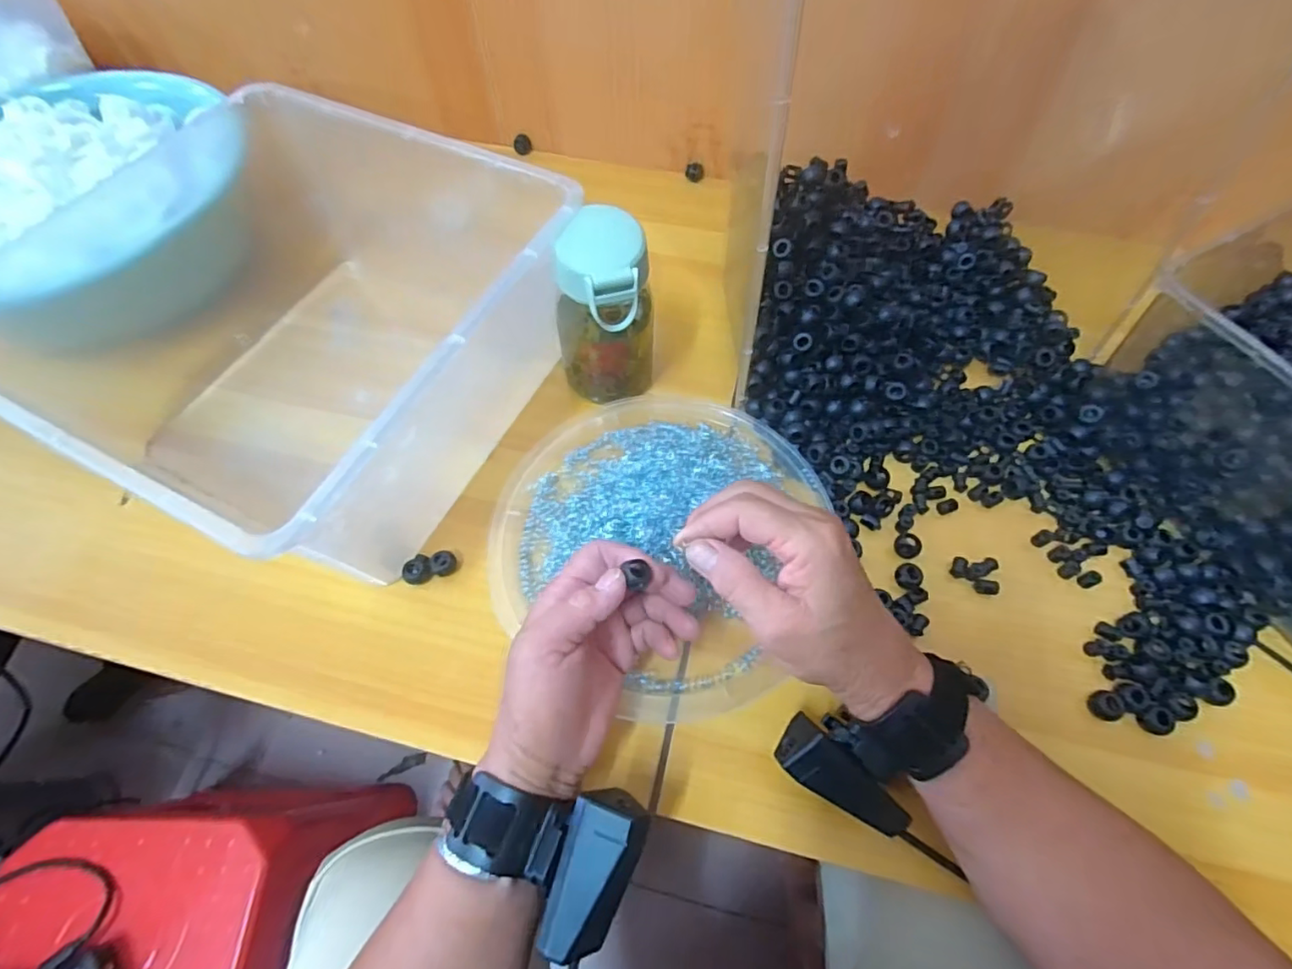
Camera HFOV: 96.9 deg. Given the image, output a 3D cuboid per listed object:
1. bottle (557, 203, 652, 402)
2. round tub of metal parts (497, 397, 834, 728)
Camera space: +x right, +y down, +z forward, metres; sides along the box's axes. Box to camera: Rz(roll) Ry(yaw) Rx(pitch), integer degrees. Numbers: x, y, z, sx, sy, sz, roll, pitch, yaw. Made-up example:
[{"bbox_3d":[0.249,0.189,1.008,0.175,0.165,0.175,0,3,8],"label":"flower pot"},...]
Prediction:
[{"bbox_3d":[-0.029,-0.123,0.418,0.070,0.132,0.061,-4,62,-3],"label":"bottle"},{"bbox_3d":[0.004,0.025,0.401,0.217,0.044,0.231,0,62,-1],"label":"round tub of metal parts"}]

